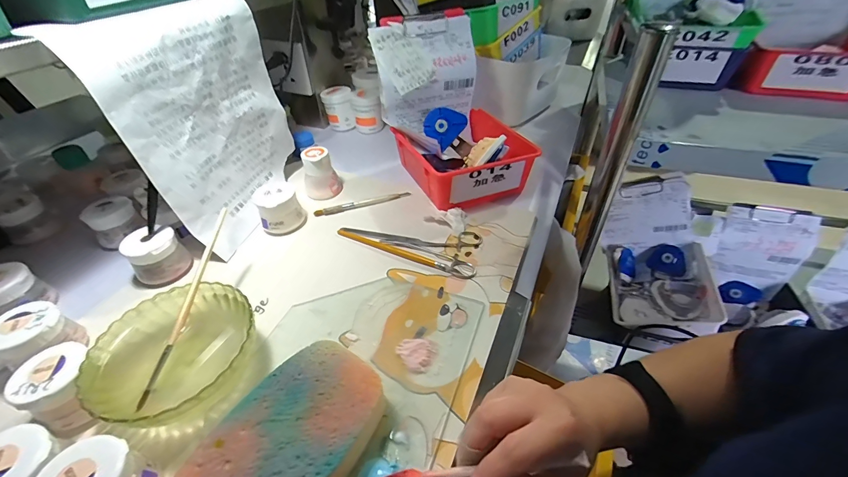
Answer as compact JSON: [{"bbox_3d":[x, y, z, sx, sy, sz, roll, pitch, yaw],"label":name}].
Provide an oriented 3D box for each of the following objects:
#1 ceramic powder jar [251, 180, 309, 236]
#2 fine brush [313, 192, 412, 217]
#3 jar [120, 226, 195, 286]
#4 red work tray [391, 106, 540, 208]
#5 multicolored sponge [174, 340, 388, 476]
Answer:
[{"bbox_3d":[-0.183,-0.038,0.459,0.052,0.047,0.051,-1,42,1],"label":"ceramic powder jar"},{"bbox_3d":[-0.084,-0.050,0.501,0.133,0.006,0.013,-16,43,-14],"label":"fine brush"},{"bbox_3d":[-0.294,0.018,0.399,0.051,0.049,0.042,-29,48,-26],"label":"jar"},{"bbox_3d":[0.054,-0.119,0.527,0.154,0.066,0.168,-18,44,-16],"label":"red work tray"},{"bbox_3d":[-0.092,0.143,0.254,0.092,0.035,0.133,25,48,27],"label":"multicolored sponge"}]

